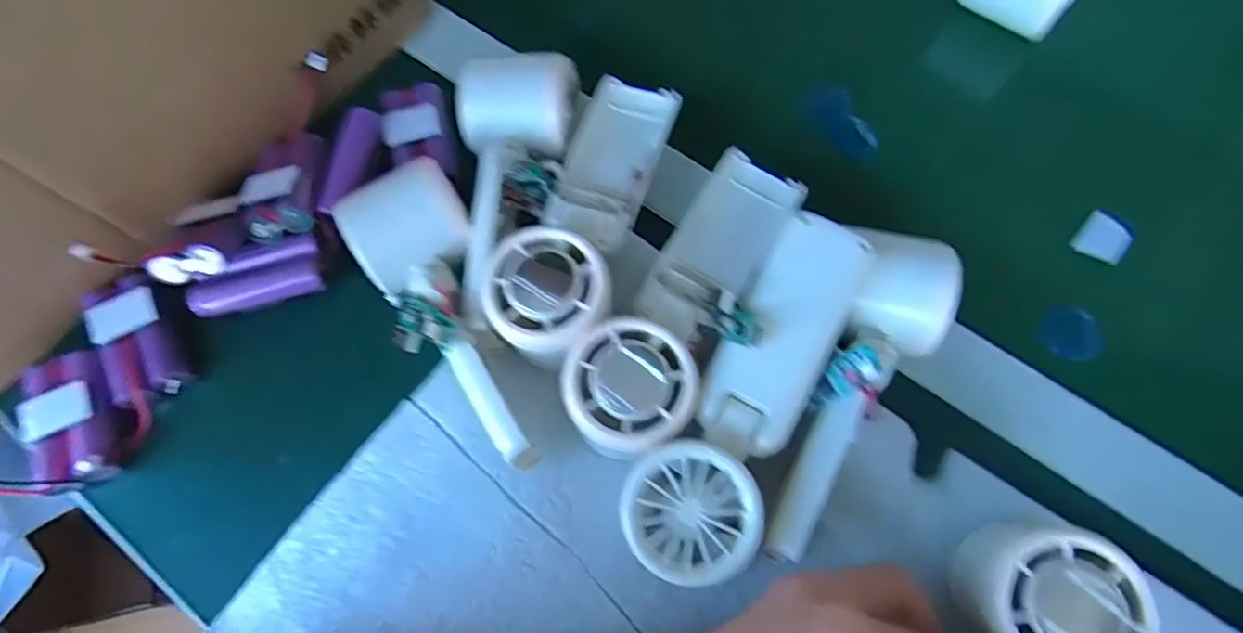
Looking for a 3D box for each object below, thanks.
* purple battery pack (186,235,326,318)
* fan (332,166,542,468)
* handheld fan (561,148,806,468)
[{"bbox_3d":[-0.195,-0.020,0.349,0.066,0.019,0.030,-20,95,-8],"label":"purple battery pack"},{"bbox_3d":[-0.079,-0.002,0.313,0.056,0.050,0.155,-31,73,-10],"label":"fan"},{"bbox_3d":[0.035,-0.009,0.301,0.057,0.045,0.163,32,74,12],"label":"handheld fan"}]

